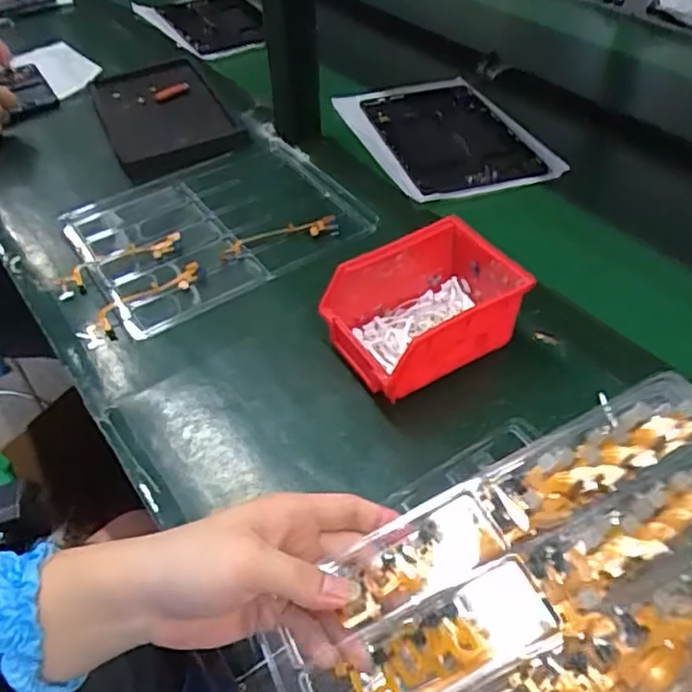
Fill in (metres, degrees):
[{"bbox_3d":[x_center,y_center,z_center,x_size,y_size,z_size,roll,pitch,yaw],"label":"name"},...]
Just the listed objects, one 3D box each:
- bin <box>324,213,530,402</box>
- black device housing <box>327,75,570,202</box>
[{"bbox_3d":[0.062,-0.029,0.536,0.142,0.074,0.106,-24,50,-20],"label":"bin"},{"bbox_3d":[0.116,-0.266,0.815,0.194,0.027,0.290,-16,42,-13],"label":"black device housing"}]

